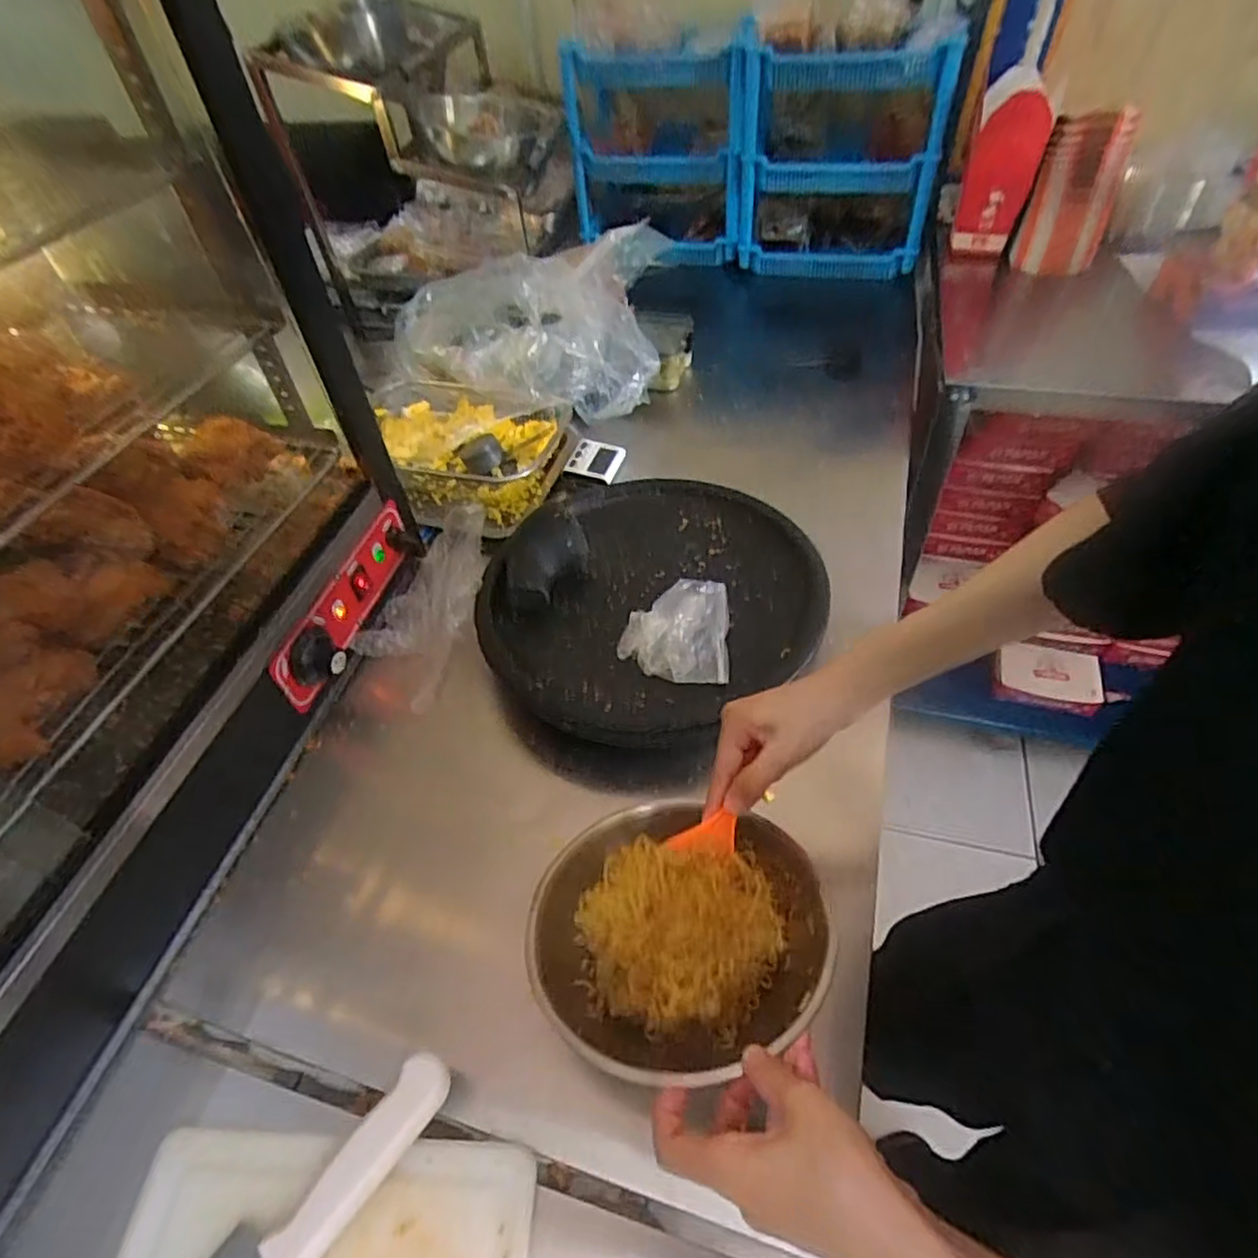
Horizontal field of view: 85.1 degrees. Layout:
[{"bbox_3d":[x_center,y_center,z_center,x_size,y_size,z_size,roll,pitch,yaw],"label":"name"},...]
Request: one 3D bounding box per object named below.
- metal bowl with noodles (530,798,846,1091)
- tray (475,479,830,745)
[{"bbox_3d":[0.037,0.198,0.448,0.170,0.092,0.175,-3,49,3],"label":"metal bowl with noodles"},{"bbox_3d":[0.028,-0.038,0.683,0.306,0.065,0.330,-3,49,3],"label":"tray"}]

